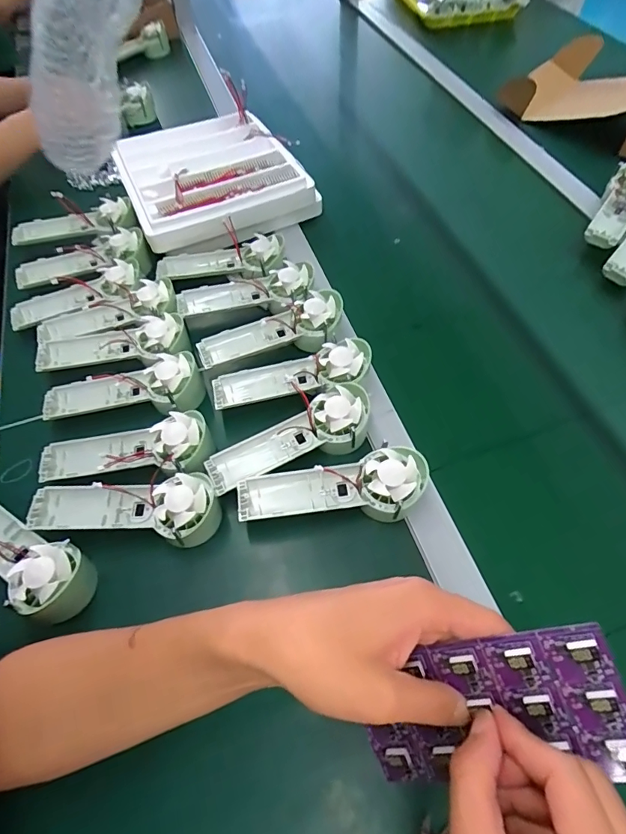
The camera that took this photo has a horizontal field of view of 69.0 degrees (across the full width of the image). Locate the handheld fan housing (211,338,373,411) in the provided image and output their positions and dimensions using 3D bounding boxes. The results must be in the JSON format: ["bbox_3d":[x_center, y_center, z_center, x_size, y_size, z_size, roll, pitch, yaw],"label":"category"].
[{"bbox_3d":[-0.023,-0.044,0.510,0.176,0.034,0.054,-10,58,-2],"label":"handheld fan housing"}]

